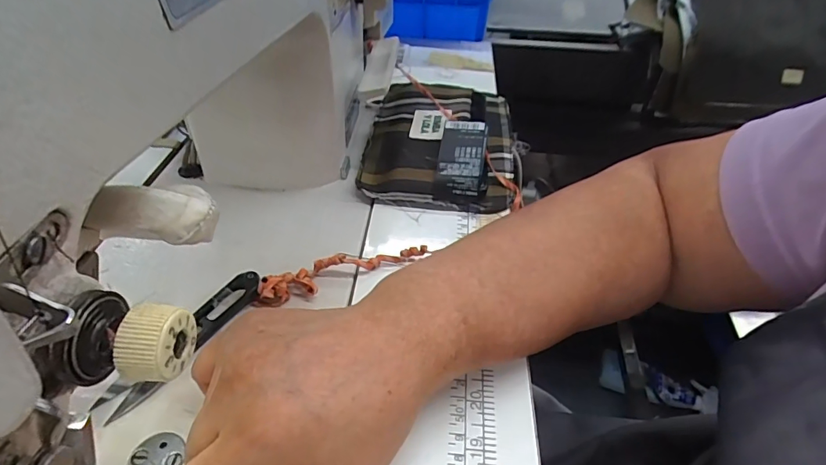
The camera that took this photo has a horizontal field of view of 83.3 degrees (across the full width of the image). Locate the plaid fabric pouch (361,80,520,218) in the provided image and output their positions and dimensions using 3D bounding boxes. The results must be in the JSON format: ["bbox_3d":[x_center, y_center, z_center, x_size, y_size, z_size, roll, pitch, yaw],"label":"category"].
[{"bbox_3d":[0.027,-0.090,0.418,0.127,0.034,0.188,6,42,4],"label":"plaid fabric pouch"}]

